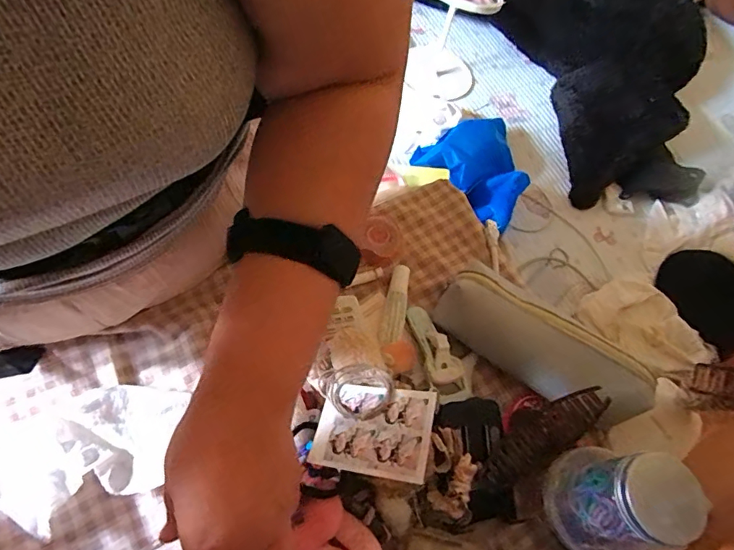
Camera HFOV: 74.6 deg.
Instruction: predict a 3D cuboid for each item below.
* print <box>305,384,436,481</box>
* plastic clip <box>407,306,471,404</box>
[{"bbox_3d":[0.003,0.112,0.351,0.087,0.004,0.061,-1,55,25],"label":"print"},{"bbox_3d":[0.062,0.071,0.451,0.034,0.030,0.099,-21,67,-19],"label":"plastic clip"}]

